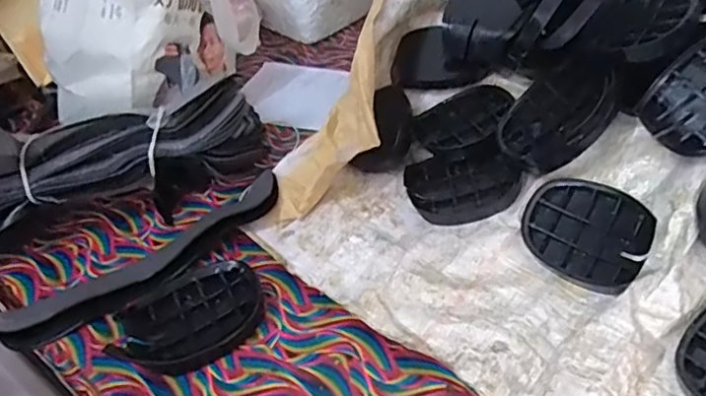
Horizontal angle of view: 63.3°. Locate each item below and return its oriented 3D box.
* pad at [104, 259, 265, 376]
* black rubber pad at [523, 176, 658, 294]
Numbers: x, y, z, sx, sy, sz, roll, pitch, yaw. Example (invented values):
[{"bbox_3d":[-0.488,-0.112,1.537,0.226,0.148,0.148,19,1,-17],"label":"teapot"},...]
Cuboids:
[{"bbox_3d":[-0.139,0.099,0.491,0.122,0.032,0.087,-24,47,-17],"label":"pad"},{"bbox_3d":[0.200,0.027,0.495,0.111,0.020,0.085,36,87,41],"label":"black rubber pad"}]

